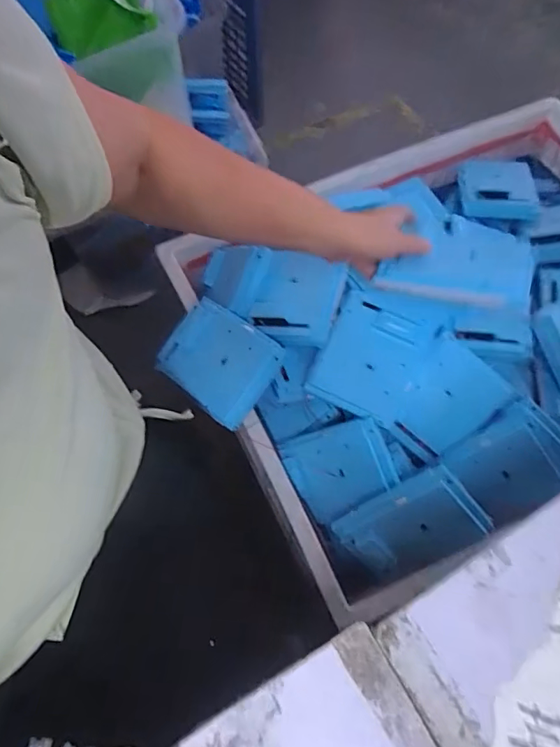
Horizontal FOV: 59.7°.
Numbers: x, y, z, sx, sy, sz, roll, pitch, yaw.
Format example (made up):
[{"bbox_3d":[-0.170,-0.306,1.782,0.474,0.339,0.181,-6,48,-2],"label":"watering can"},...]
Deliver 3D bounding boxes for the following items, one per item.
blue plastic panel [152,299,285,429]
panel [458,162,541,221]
[{"bbox_3d":[-0.088,-0.018,0.690,0.154,0.022,0.131,35,88,11],"label":"blue plastic panel"},{"bbox_3d":[0.392,-0.344,0.888,0.127,0.045,0.151,5,64,2],"label":"panel"}]

